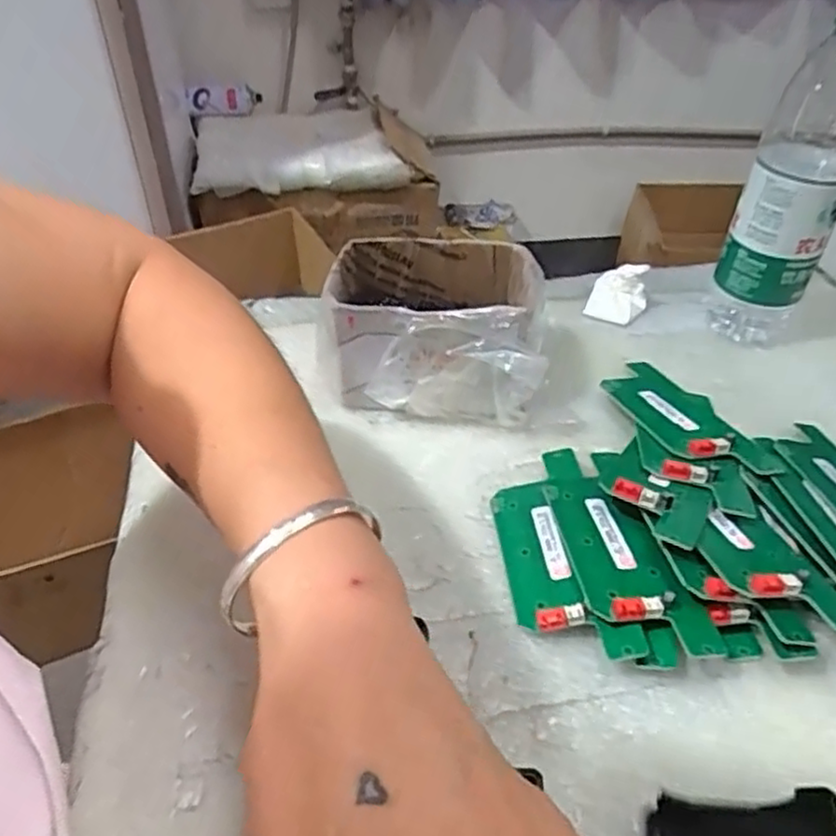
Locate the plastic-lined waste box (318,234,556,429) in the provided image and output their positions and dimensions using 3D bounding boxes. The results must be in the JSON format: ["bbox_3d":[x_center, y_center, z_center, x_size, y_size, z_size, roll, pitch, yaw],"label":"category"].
[{"bbox_3d":[0.014,-0.057,0.467,0.137,0.079,0.104,5,42,4],"label":"plastic-lined waste box"}]

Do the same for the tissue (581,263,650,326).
[{"bbox_3d":[0.153,-0.097,0.544,0.043,0.039,0.029,13,43,12],"label":"tissue"}]

